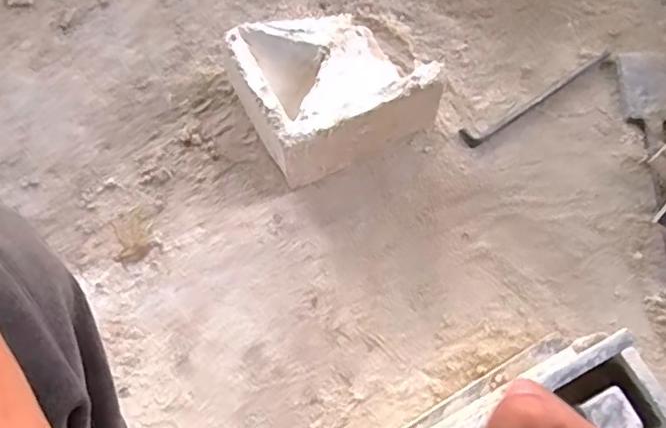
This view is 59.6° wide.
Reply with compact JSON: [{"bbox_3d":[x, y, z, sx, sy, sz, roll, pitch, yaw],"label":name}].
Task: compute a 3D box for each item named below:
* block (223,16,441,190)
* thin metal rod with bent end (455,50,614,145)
[{"bbox_3d":[-0.005,-0.155,0.678,0.193,0.100,0.181,-27,72,-11],"label":"block"},{"bbox_3d":[0.252,-0.149,0.720,0.225,0.006,0.026,-33,73,-13],"label":"thin metal rod with bent end"}]

